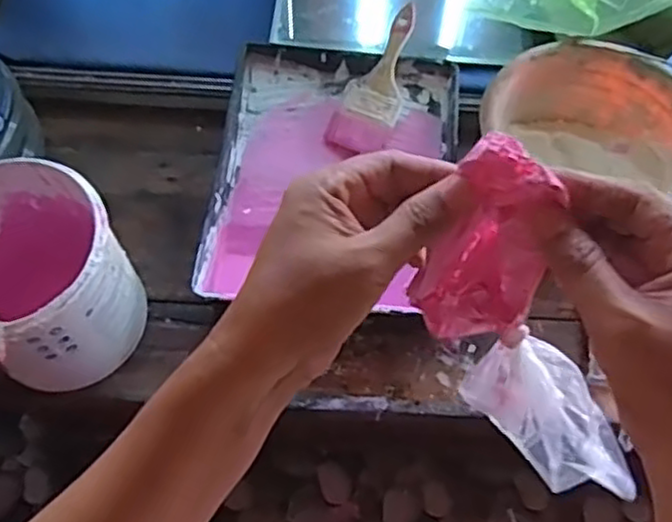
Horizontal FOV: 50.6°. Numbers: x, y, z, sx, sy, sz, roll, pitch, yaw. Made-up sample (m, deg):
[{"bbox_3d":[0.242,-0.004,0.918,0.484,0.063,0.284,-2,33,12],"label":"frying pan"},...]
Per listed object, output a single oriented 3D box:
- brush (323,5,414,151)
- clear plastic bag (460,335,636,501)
[{"bbox_3d":[0.056,-0.227,0.885,0.076,0.024,0.198,22,82,11],"label":"brush"},{"bbox_3d":[0.127,0.088,0.404,0.104,0.065,0.058,40,70,18],"label":"clear plastic bag"}]

